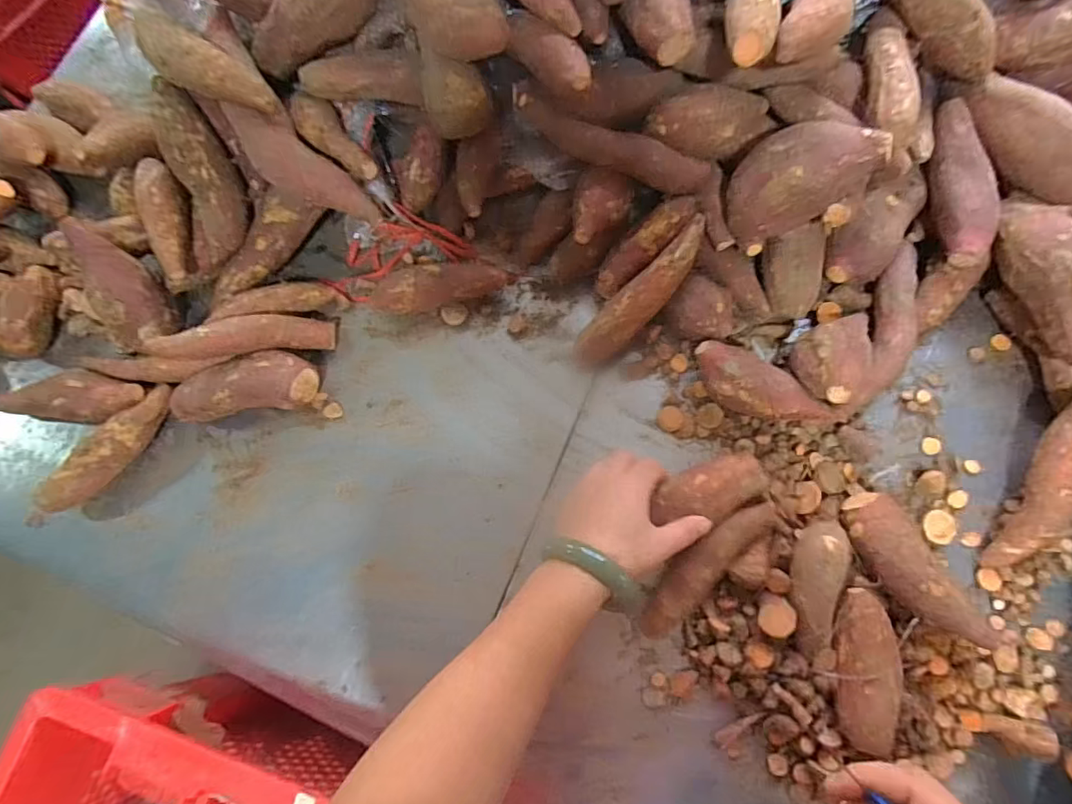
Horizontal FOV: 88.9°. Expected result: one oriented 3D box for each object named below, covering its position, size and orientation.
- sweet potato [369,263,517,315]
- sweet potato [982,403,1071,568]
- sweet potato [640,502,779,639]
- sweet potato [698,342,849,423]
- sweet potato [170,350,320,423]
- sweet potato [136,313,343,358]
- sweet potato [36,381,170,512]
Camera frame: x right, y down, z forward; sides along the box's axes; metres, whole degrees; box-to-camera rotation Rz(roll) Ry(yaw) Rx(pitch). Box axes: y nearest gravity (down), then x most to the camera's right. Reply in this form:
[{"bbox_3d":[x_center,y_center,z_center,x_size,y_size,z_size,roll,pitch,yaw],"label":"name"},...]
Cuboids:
[{"bbox_3d":[-0.098,-0.119,0.560,0.153,0.040,0.052,-10,76,1],"label":"sweet potato"},{"bbox_3d":[0.442,0.057,0.459,0.044,0.051,0.191,31,82,10],"label":"sweet potato"},{"bbox_3d":[0.146,0.140,0.469,0.152,0.033,0.036,-44,80,-2],"label":"sweet potato"},{"bbox_3d":[0.205,-0.005,0.505,0.137,0.051,0.051,31,82,10],"label":"sweet potato"},{"bbox_3d":[-0.287,-0.011,0.544,0.149,0.061,0.051,-11,76,1],"label":"sweet potato"},{"bbox_3d":[-0.282,-0.063,0.532,0.165,0.029,0.034,-9,79,-26],"label":"sweet potato"},{"bbox_3d":[-0.420,0.049,0.537,0.036,0.037,0.157,39,82,12],"label":"sweet potato"}]

